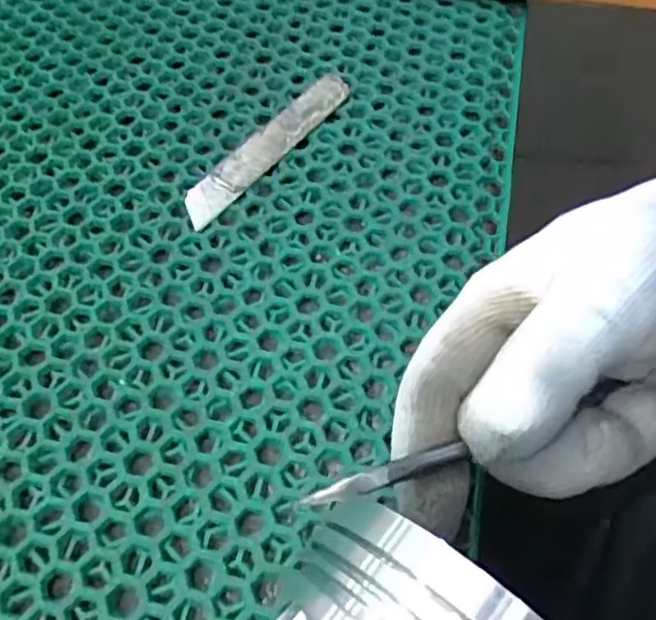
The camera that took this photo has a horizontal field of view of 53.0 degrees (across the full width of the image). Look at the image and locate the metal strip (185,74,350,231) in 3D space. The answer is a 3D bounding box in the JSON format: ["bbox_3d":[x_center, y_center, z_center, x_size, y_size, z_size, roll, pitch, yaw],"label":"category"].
[{"bbox_3d":[-0.026,-0.074,0.291,0.018,0.004,0.101,36,67,15],"label":"metal strip"}]

